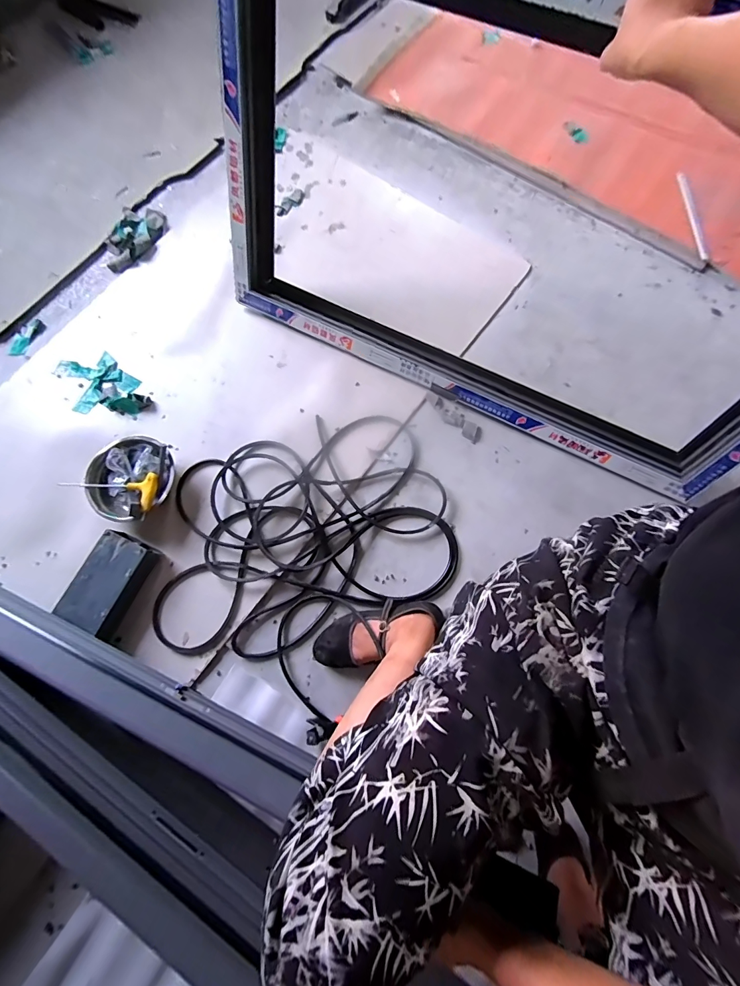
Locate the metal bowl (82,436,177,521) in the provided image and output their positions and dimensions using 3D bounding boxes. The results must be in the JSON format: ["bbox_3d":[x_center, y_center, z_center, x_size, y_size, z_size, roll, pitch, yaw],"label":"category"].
[{"bbox_3d":[-0.504,-0.032,0.793,0.171,0.070,0.174,0,76,0],"label":"metal bowl"}]

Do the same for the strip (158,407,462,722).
[{"bbox_3d":[-0.141,0.100,0.770,0.601,0.035,0.517,-43,79,-10],"label":"strip"}]

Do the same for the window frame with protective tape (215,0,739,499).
[{"bbox_3d":[0.234,-0.427,0.655,1.093,0.573,0.082,26,50,7],"label":"window frame with protective tape"}]

